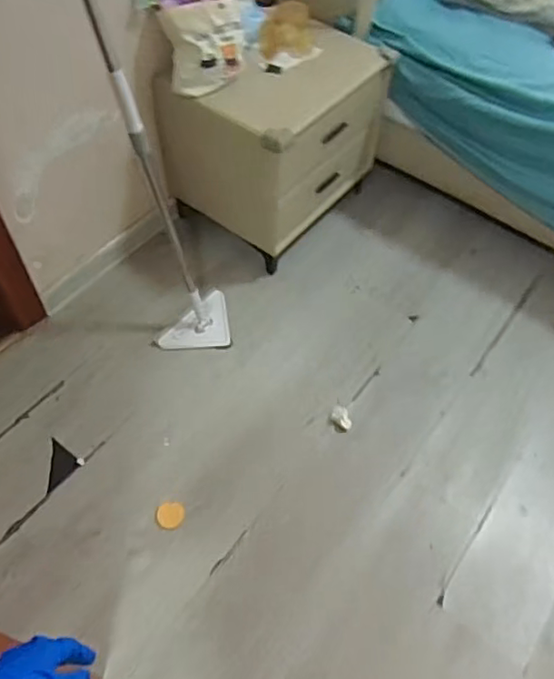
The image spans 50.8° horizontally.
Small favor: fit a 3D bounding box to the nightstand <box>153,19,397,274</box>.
[{"bbox_3d":[0.002,-0.565,1.602,0.355,0.414,0.522,36,61,19],"label":"nightstand"}]

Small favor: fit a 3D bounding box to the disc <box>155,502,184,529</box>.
[{"bbox_3d":[-0.235,0.386,1.281,0.063,0.005,0.058,1,57,-2],"label":"disc"}]

